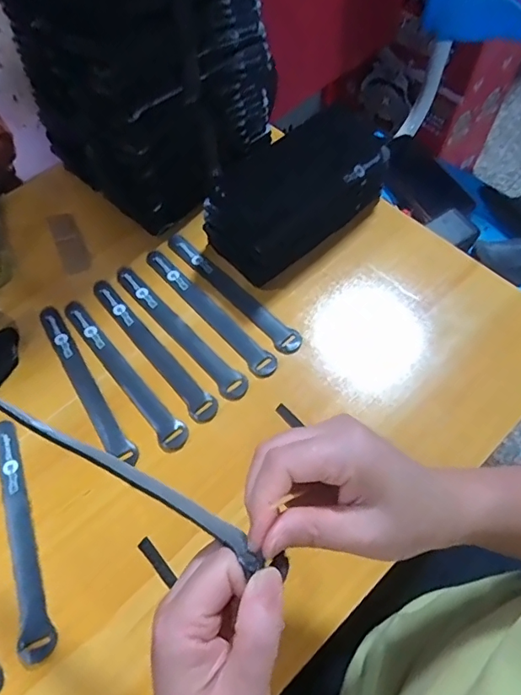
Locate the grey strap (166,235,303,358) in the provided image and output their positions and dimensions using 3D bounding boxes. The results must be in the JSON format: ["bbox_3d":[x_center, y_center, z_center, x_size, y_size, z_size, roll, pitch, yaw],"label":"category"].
[{"bbox_3d":[-0.034,-0.062,0.509,0.026,0.006,0.200,-40,68,-18],"label":"grey strap"}]

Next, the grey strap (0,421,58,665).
[{"bbox_3d":[-0.199,0.149,0.395,0.027,0.004,0.196,-23,63,-11],"label":"grey strap"}]

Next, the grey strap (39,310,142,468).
[{"bbox_3d":[-0.171,0.031,0.464,0.023,0.004,0.198,-34,63,-9],"label":"grey strap"}]

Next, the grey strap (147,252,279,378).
[{"bbox_3d":[-0.057,-0.041,0.498,0.025,0.004,0.200,-39,67,-18],"label":"grey strap"}]

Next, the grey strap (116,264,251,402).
[{"bbox_3d":[-0.084,-0.021,0.488,0.026,0.004,0.202,-37,63,-17],"label":"grey strap"}]

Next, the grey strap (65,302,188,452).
[{"bbox_3d":[-0.136,0.021,0.465,0.024,0.004,0.200,-37,67,-17],"label":"grey strap"}]

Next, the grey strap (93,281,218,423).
[{"bbox_3d":[-0.111,-0.002,0.477,0.024,0.005,0.201,-38,67,-18],"label":"grey strap"}]

